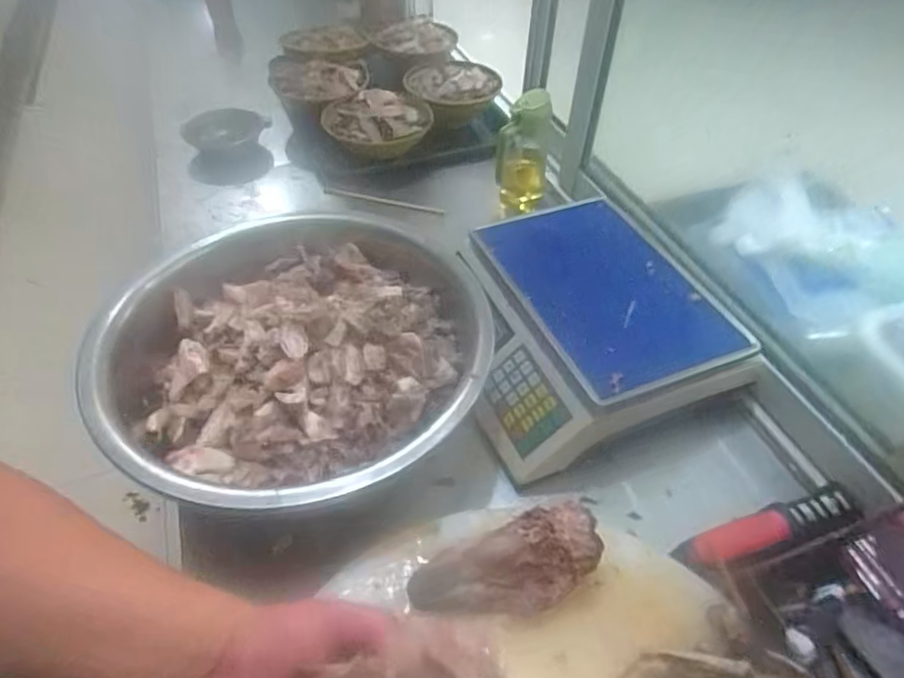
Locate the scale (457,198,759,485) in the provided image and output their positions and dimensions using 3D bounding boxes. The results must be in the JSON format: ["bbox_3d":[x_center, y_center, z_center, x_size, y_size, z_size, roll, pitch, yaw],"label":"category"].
[{"bbox_3d":[0.148,-0.017,0.711,0.290,0.132,0.310,-17,50,-17],"label":"scale"}]

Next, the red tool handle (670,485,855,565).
[{"bbox_3d":[0.313,0.187,0.562,0.200,0.016,0.036,-13,49,-13],"label":"red tool handle"}]

